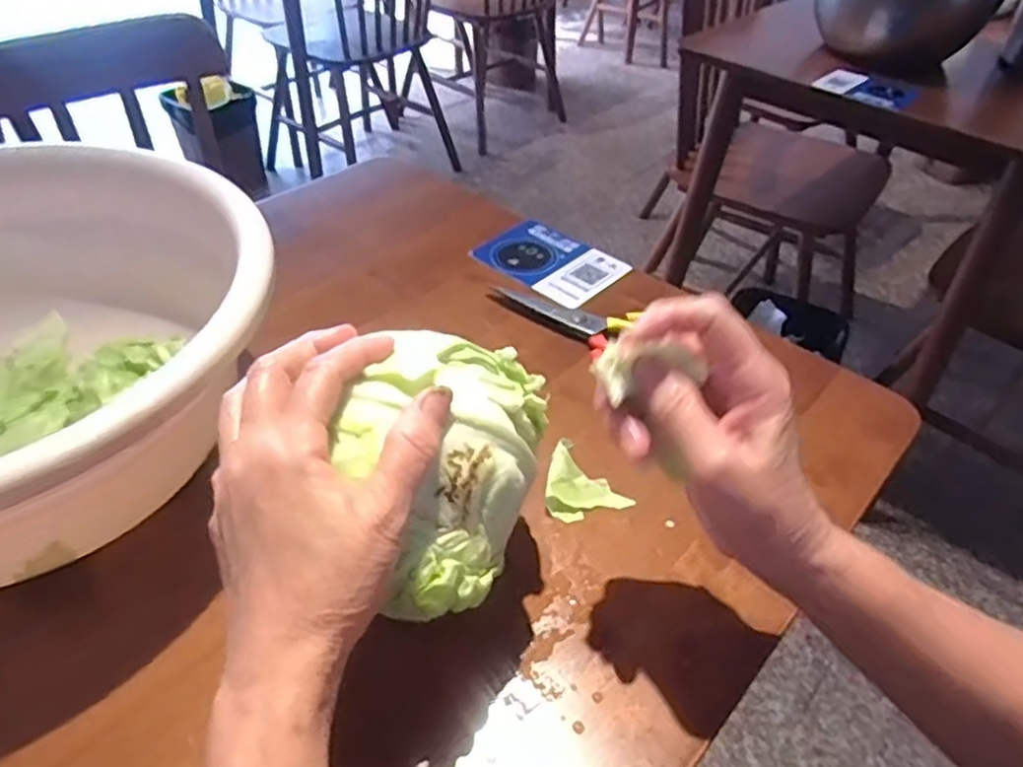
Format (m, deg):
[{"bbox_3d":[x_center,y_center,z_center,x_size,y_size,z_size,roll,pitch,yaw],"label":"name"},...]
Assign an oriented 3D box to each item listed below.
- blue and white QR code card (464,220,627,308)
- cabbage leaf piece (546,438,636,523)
[{"bbox_3d":[0.035,-0.111,0.643,0.090,0.008,0.119,-35,55,-29],"label":"blue and white QR code card"},{"bbox_3d":[0.041,0.066,0.438,0.055,0.017,0.042,34,51,29],"label":"cabbage leaf piece"}]

